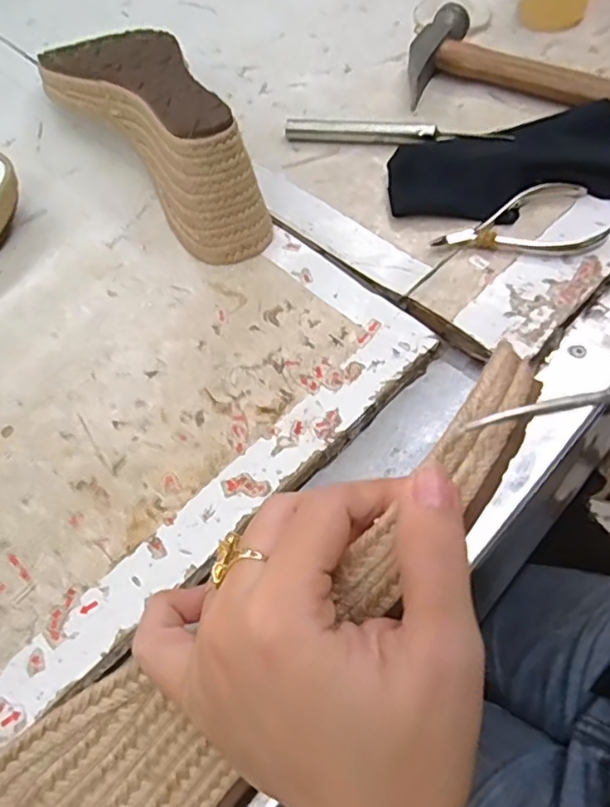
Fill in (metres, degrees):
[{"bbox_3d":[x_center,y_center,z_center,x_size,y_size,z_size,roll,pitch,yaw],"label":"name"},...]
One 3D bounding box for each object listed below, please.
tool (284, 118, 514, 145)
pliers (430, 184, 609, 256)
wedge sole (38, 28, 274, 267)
[{"bbox_3d":[0.060,-0.182,0.400,0.147,0.015,0.014,6,61,7],"label":"tool"},{"bbox_3d":[0.124,-0.103,0.349,0.100,0.008,0.050,-14,60,-4],"label":"pliers"},{"bbox_3d":[-0.101,-0.188,0.382,0.087,0.069,0.236,-29,62,-12],"label":"wedge sole"}]

